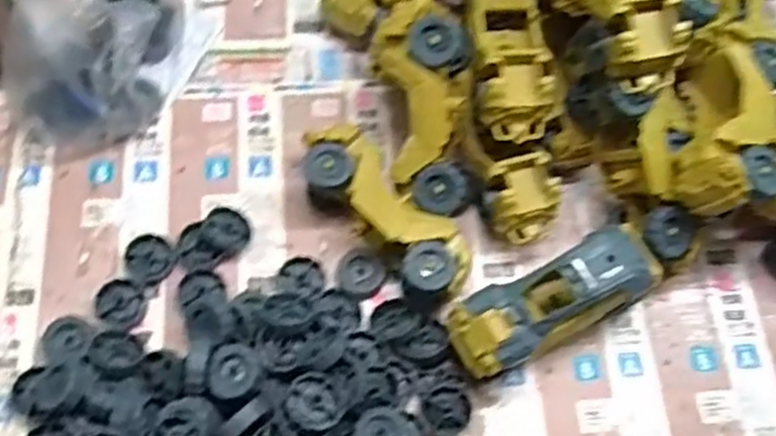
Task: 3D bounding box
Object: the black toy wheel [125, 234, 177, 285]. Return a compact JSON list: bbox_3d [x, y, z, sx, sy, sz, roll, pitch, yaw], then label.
[{"bbox_3d":[-0.187,0.031,0.584,0.038,0.008,0.038,1,67,-2],"label":"black toy wheel"}]

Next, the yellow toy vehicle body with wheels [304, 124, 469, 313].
[{"bbox_3d":[-0.003,-0.001,0.587,0.060,0.057,0.168,-38,73,-16],"label":"yellow toy vehicle body with wheels"}]

